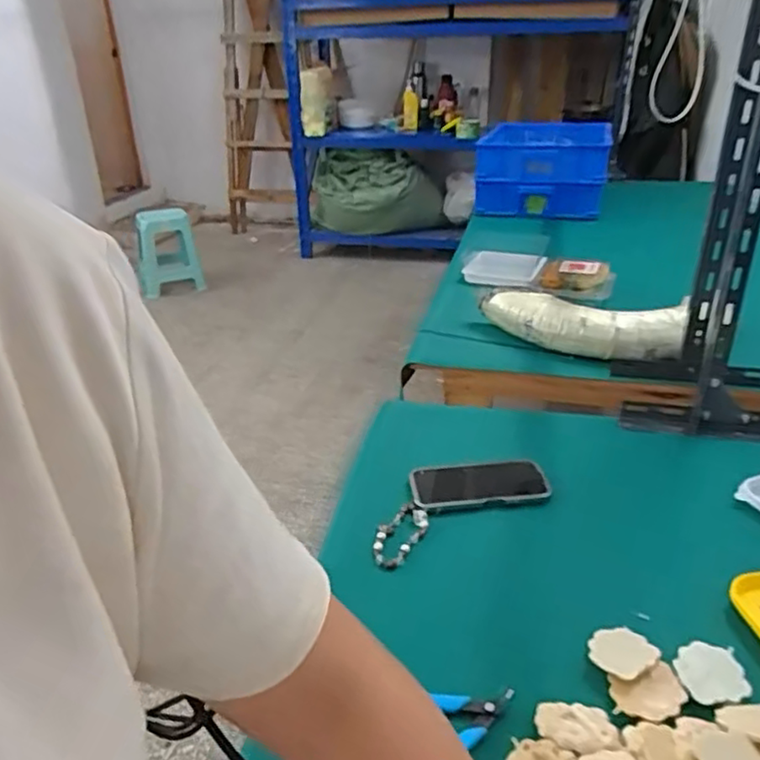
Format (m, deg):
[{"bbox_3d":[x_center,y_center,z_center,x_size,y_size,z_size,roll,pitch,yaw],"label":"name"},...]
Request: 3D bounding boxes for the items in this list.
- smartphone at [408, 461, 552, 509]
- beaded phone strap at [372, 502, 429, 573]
[{"bbox_3d":[0.126,0.132,0.844,0.170,0.008,0.083,-3,31,-4],"label":"smartphone"},{"bbox_3d":[0.022,0.179,0.764,0.047,0.007,0.106,14,31,28],"label":"beaded phone strap"}]

